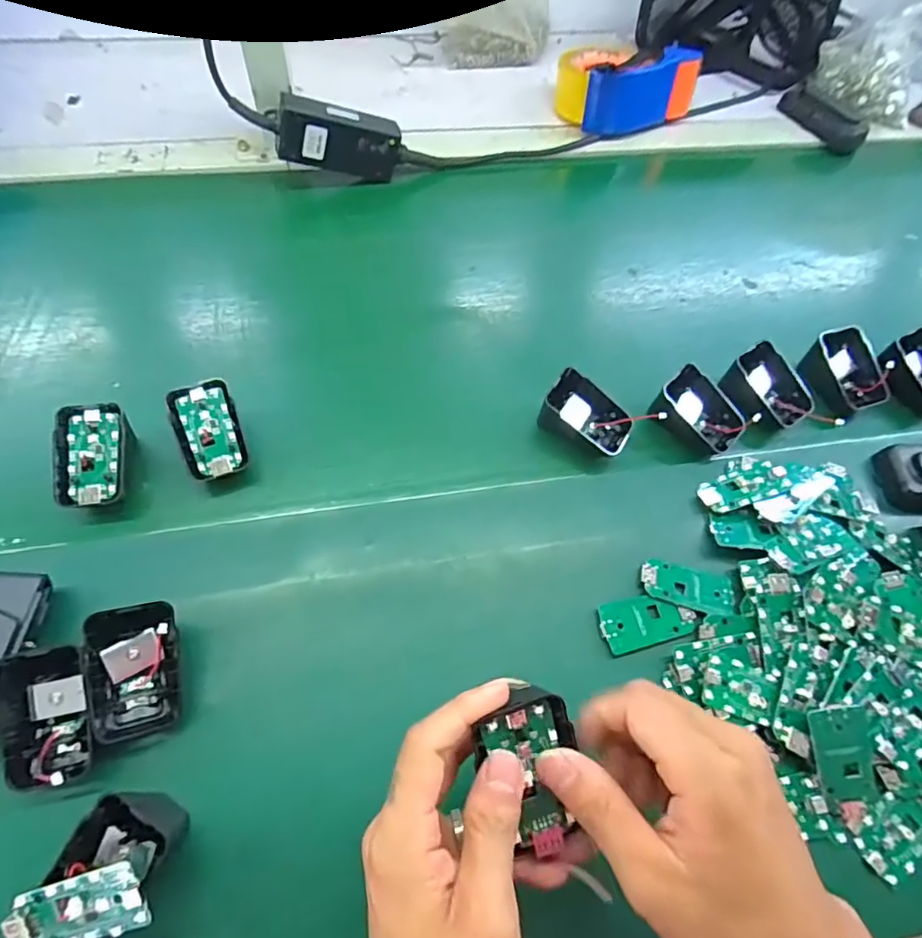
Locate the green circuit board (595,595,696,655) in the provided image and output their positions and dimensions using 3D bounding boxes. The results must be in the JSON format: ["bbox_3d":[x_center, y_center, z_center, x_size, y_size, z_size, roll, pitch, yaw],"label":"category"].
[{"bbox_3d":[0.122,0.099,0.363,0.062,0.004,0.032,-11,62,-10],"label":"green circuit board"}]

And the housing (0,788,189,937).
[{"bbox_3d":[-0.170,0.200,0.268,0.055,0.035,0.075,31,63,13],"label":"housing"}]

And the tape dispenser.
[{"bbox_3d":[0.186,-0.448,0.645,0.148,0.071,0.100,-11,62,-10],"label":"tape dispenser"}]

